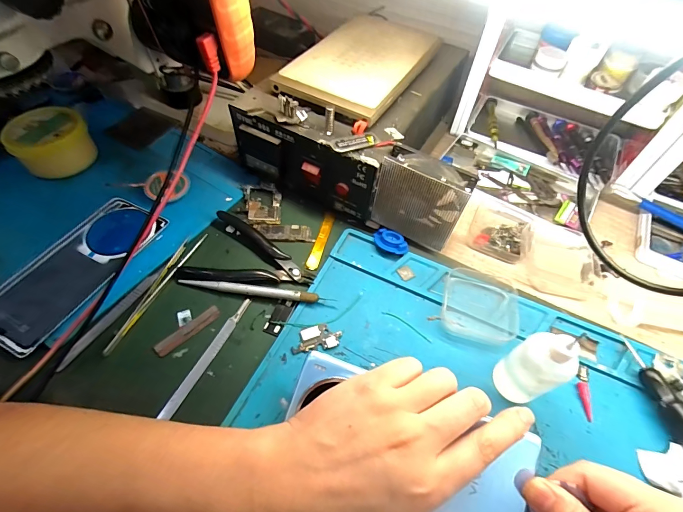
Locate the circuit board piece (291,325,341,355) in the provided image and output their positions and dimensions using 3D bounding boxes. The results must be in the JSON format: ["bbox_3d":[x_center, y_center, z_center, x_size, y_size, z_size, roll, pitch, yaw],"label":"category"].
[{"bbox_3d":[-0.021,0.068,0.295,0.042,0.004,0.022,-7,55,-7],"label":"circuit board piece"}]

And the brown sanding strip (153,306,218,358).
[{"bbox_3d":[-0.129,0.062,0.295,0.012,0.004,0.057,42,60,18],"label":"brown sanding strip"}]

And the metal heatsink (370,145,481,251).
[{"bbox_3d":[0.073,-0.051,0.332,0.080,0.086,0.032,25,57,14],"label":"metal heatsink"}]

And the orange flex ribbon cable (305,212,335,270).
[{"bbox_3d":[-0.020,-0.016,0.359,0.012,0.004,0.073,13,55,7],"label":"orange flex ribbon cable"}]

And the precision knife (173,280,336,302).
[{"bbox_3d":[-0.080,0.031,0.314,0.135,0.009,0.009,7,55,3],"label":"precision knife"}]

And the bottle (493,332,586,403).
[{"bbox_3d":[0.137,0.079,0.248,0.027,0.080,0.033,-23,59,-18],"label":"bottle"}]

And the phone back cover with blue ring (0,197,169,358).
[{"bbox_3d":[-0.242,0.008,0.318,0.076,0.011,0.158,23,57,13],"label":"phone back cover with blue ring"}]

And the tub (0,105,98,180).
[{"bbox_3d":[-0.314,-0.122,0.381,0.074,0.043,0.061,-37,64,-25],"label":"tub"}]

